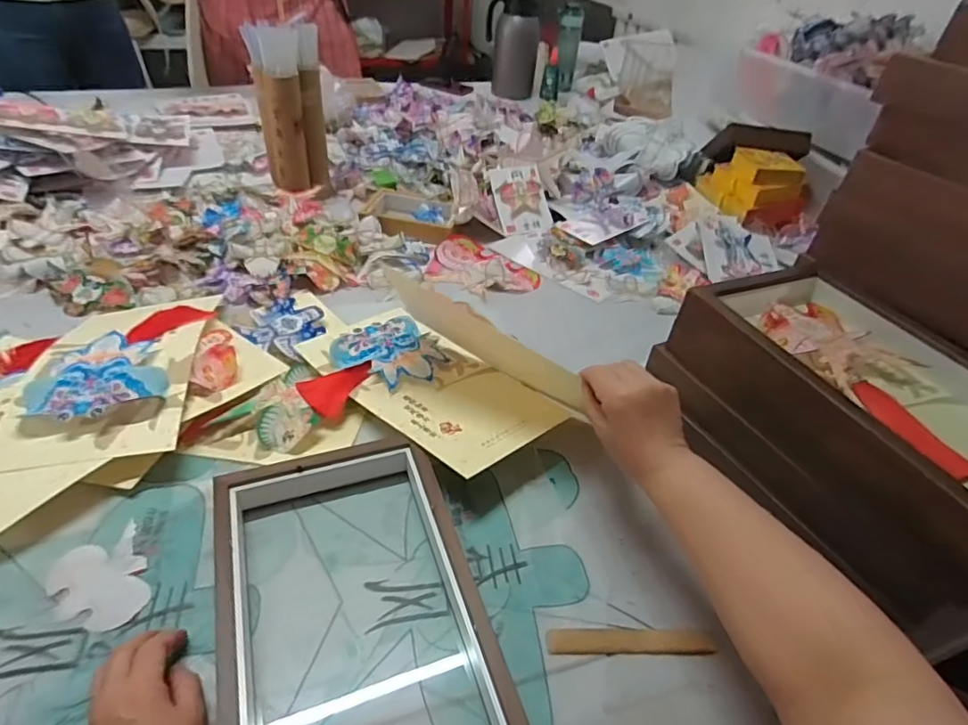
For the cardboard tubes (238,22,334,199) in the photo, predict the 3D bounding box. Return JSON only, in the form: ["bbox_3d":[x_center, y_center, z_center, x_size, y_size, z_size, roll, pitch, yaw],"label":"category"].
[{"bbox_3d":[-0.345,-0.449,0.993,0.114,0.257,0.088,-7,42,-14],"label":"cardboard tubes"}]

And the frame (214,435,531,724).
[{"bbox_3d":[-0.103,0.215,0.446,0.199,0.049,0.344,-11,43,-19],"label":"frame"}]

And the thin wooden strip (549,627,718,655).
[{"bbox_3d":[0.125,0.237,0.471,0.139,0.004,0.020,1,47,-2],"label":"thin wooden strip"}]

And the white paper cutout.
[{"bbox_3d":[-0.332,0.192,0.482,0.070,0.004,0.094,-25,49,-31],"label":"white paper cutout"}]

